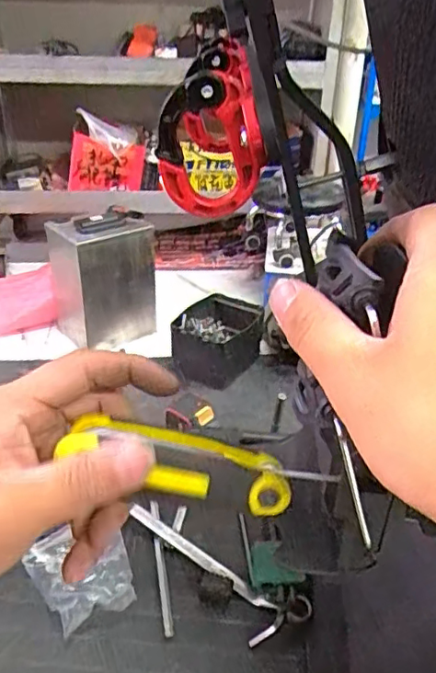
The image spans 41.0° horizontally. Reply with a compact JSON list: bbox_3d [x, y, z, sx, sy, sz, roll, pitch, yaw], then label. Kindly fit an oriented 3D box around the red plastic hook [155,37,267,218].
[{"bbox_3d":[-0.003,-0.089,0.260,0.046,0.073,0.020,4,31,4],"label":"red plastic hook"}]

